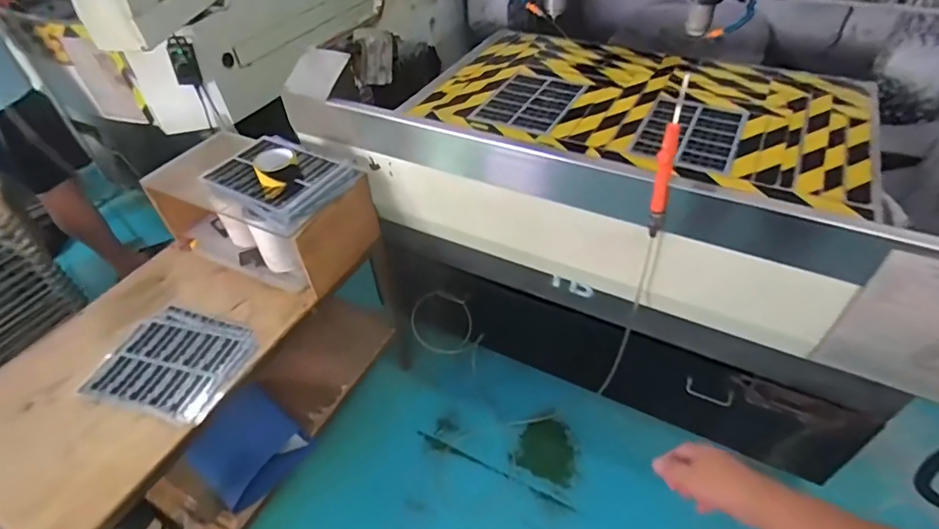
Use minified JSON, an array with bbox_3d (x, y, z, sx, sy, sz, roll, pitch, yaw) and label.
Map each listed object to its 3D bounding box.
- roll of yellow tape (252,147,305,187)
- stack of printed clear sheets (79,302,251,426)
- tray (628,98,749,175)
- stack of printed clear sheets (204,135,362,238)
[{"bbox_3d":[-0.419,-0.210,1.092,0.090,0.053,0.089,-2,45,2],"label":"roll of yellow tape"},{"bbox_3d":[-0.622,0.202,1.056,0.284,0.023,0.239,13,48,16],"label":"stack of printed clear sheets"},{"bbox_3d":[0.471,-0.284,1.064,0.195,0.011,0.273,20,50,22],"label":"tray"},{"bbox_3d":[-0.434,-0.198,1.146,0.292,0.078,0.249,22,51,23],"label":"stack of printed clear sheets"}]

